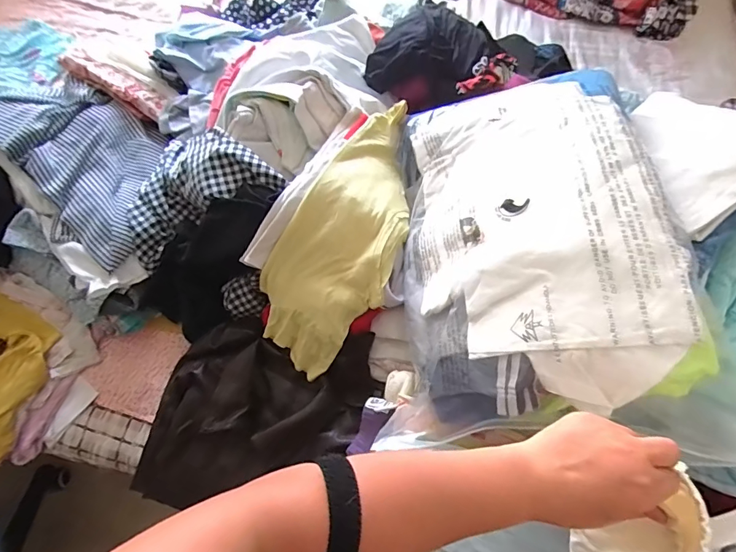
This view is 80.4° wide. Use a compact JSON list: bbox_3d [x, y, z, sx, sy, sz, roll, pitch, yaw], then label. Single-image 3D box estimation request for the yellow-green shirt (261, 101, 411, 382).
[{"bbox_3d":[-0.032,-0.073,0.711,0.176,0.088,0.458,21,84,9],"label":"yellow-green shirt"}]

